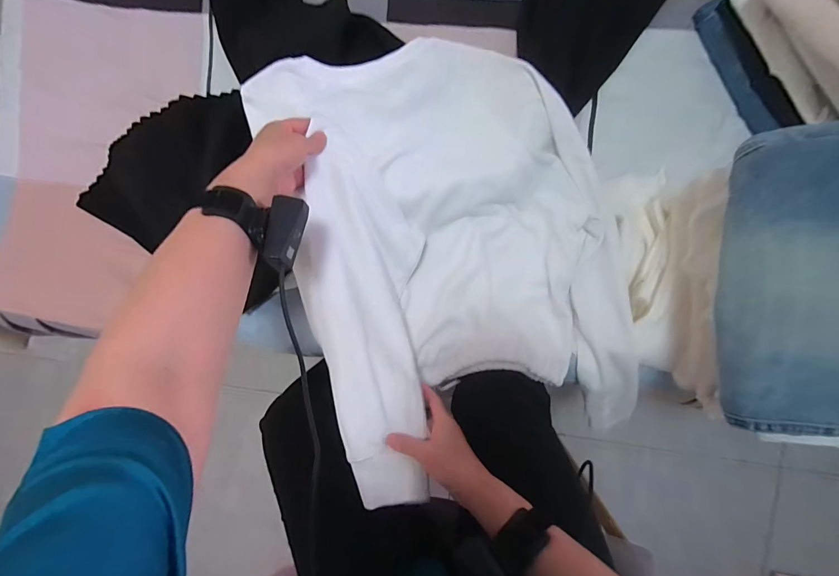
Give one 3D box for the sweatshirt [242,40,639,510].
[{"bbox_3d":[0.053,-0.066,0.484,0.409,0.136,0.568,-16,91,5],"label":"sweatshirt"}]

